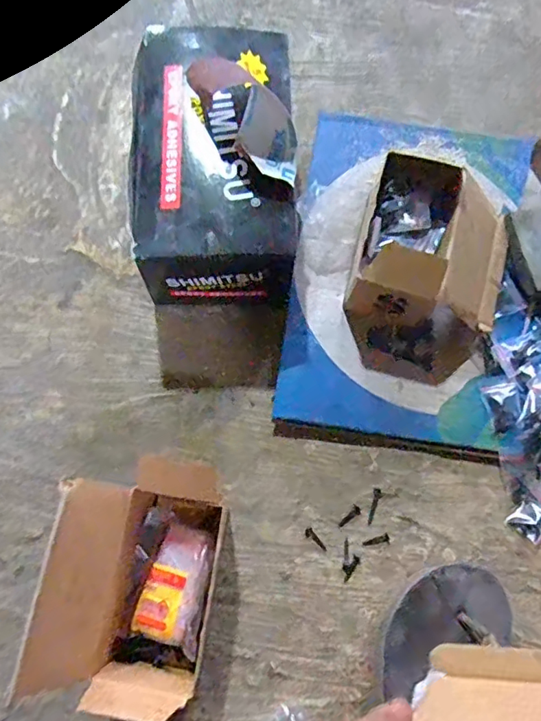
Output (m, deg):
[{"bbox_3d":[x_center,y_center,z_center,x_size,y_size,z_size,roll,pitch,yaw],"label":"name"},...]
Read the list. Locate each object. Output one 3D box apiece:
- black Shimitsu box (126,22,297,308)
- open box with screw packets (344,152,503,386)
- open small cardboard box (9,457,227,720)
[{"bbox_3d":[-0.048,-0.175,0.505,0.146,0.114,0.246,-1,74,-1],"label":"black Shimitsu box"},{"bbox_3d":[0.143,-0.079,0.480,0.137,0.075,0.176,13,73,4],"label":"open box with screw packets"},{"bbox_3d":[-0.102,0.157,0.412,0.114,0.090,0.167,6,72,2],"label":"open small cardboard box"}]

